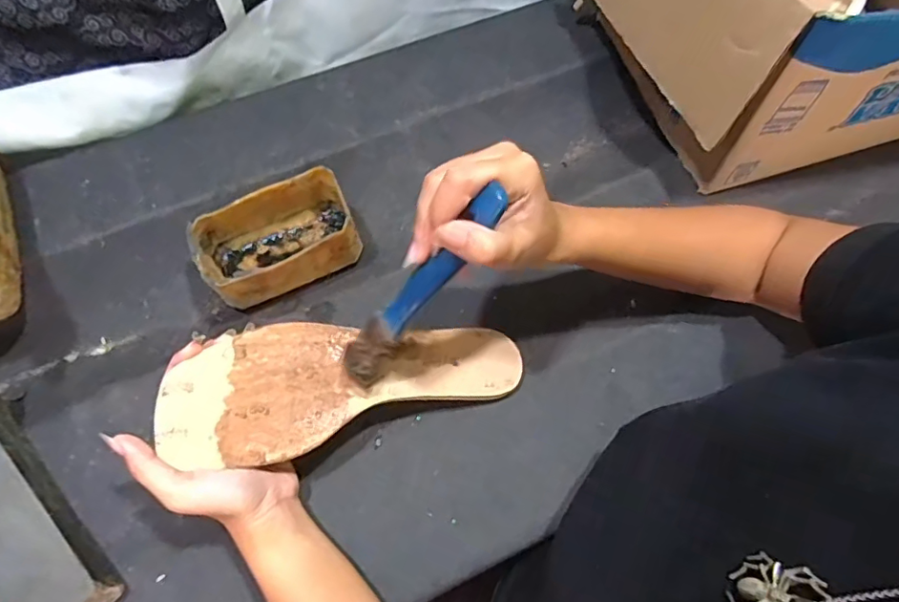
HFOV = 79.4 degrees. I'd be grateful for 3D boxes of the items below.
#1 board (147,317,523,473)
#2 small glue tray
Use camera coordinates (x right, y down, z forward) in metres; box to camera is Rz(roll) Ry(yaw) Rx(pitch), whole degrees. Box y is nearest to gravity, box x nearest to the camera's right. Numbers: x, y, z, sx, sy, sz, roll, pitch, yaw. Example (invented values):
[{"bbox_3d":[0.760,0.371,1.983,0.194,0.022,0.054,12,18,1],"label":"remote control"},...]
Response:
[{"bbox_3d":[-0.068,0.048,0.371,0.238,0.006,0.084,-12,74,-21],"label":"board"},{"bbox_3d":[-0.142,-0.049,0.456,0.128,0.056,0.087,-22,68,-10],"label":"small glue tray"}]

